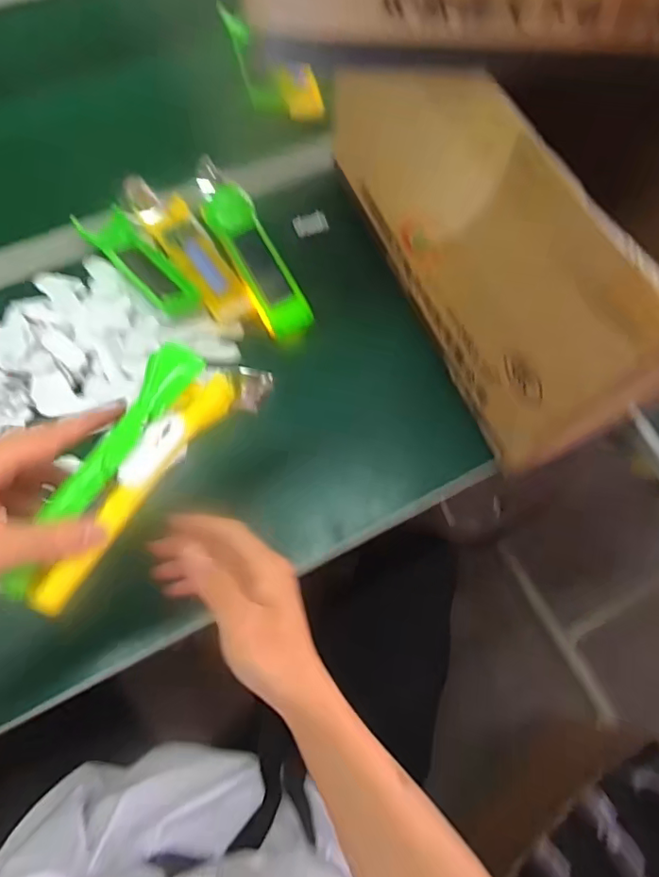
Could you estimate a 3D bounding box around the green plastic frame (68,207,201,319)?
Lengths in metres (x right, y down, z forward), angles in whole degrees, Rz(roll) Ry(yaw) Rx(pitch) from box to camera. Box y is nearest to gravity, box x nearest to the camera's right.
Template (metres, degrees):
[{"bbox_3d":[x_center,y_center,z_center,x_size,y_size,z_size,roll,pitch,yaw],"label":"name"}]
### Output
[{"bbox_3d":[-0.191,-0.179,0.543,0.048,0.016,0.151,-41,77,-16],"label":"green plastic frame"}]

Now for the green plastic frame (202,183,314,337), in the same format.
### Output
[{"bbox_3d":[-0.071,-0.177,0.540,0.047,0.035,0.169,-27,73,-12],"label":"green plastic frame"}]

